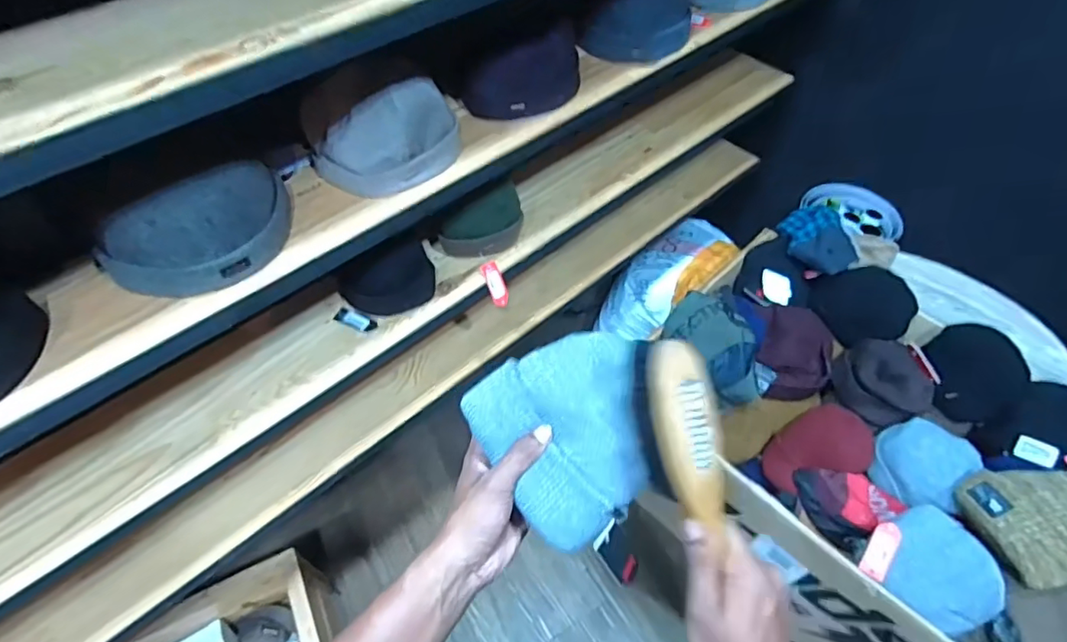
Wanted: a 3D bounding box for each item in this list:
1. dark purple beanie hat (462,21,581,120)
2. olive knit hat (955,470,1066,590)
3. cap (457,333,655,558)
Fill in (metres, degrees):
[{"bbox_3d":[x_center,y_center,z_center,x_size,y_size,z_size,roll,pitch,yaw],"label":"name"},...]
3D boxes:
[{"bbox_3d":[-0.008,-0.355,0.778,0.184,0.092,0.103,-21,57,-16],"label":"dark purple beanie hat"},{"bbox_3d":[0.642,0.253,0.710,0.136,0.119,0.143,1,54,-1],"label":"olive knit hat"},{"bbox_3d":[0.036,0.085,0.469,0.149,0.040,0.152,-42,71,0],"label":"cap"}]

